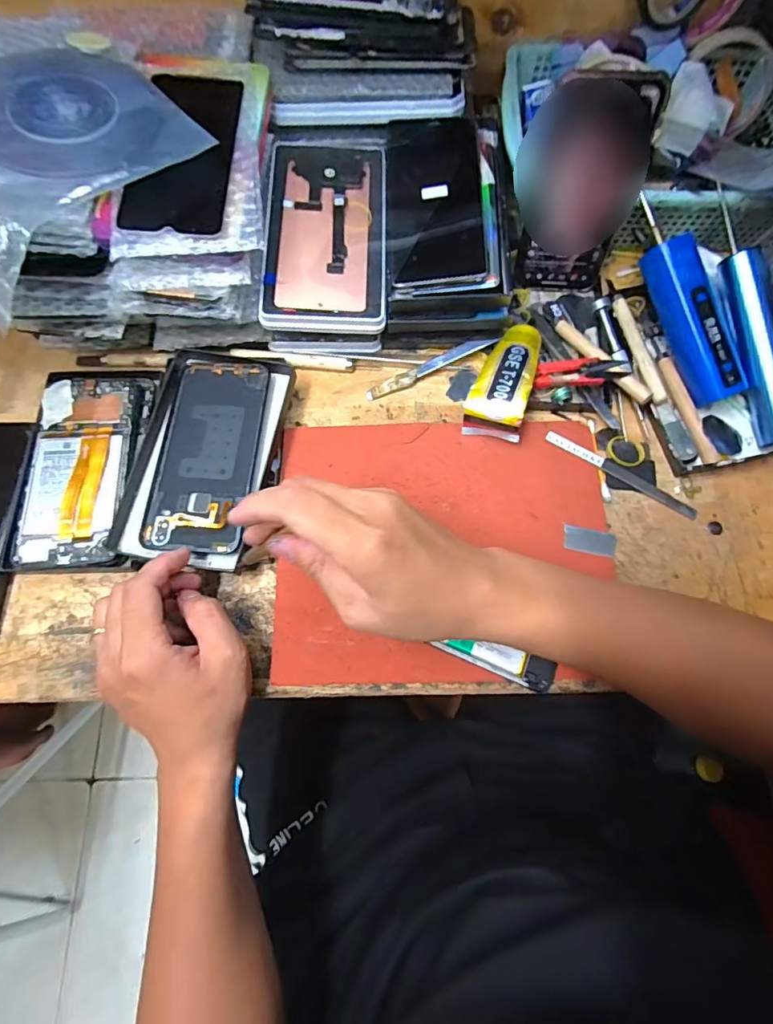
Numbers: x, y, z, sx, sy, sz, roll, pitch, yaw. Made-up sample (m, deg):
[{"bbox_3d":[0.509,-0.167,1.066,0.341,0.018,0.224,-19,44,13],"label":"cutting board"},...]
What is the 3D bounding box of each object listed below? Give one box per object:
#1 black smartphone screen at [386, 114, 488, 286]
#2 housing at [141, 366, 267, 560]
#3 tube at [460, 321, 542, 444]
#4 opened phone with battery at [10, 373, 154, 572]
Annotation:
[{"bbox_3d":[0.039,-0.260,0.390,0.076,0.011,0.161,-4,77,9],"label":"black smartphone screen"},{"bbox_3d":[-0.137,-0.047,0.368,0.075,0.009,0.156,7,73,1],"label":"housing"},{"bbox_3d":[0.095,-0.108,0.391,0.048,0.033,0.090,13,73,4],"label":"tube"},{"bbox_3d":[-0.239,-0.038,0.379,0.083,0.009,0.161,0,69,-8],"label":"opened phone with battery"}]

